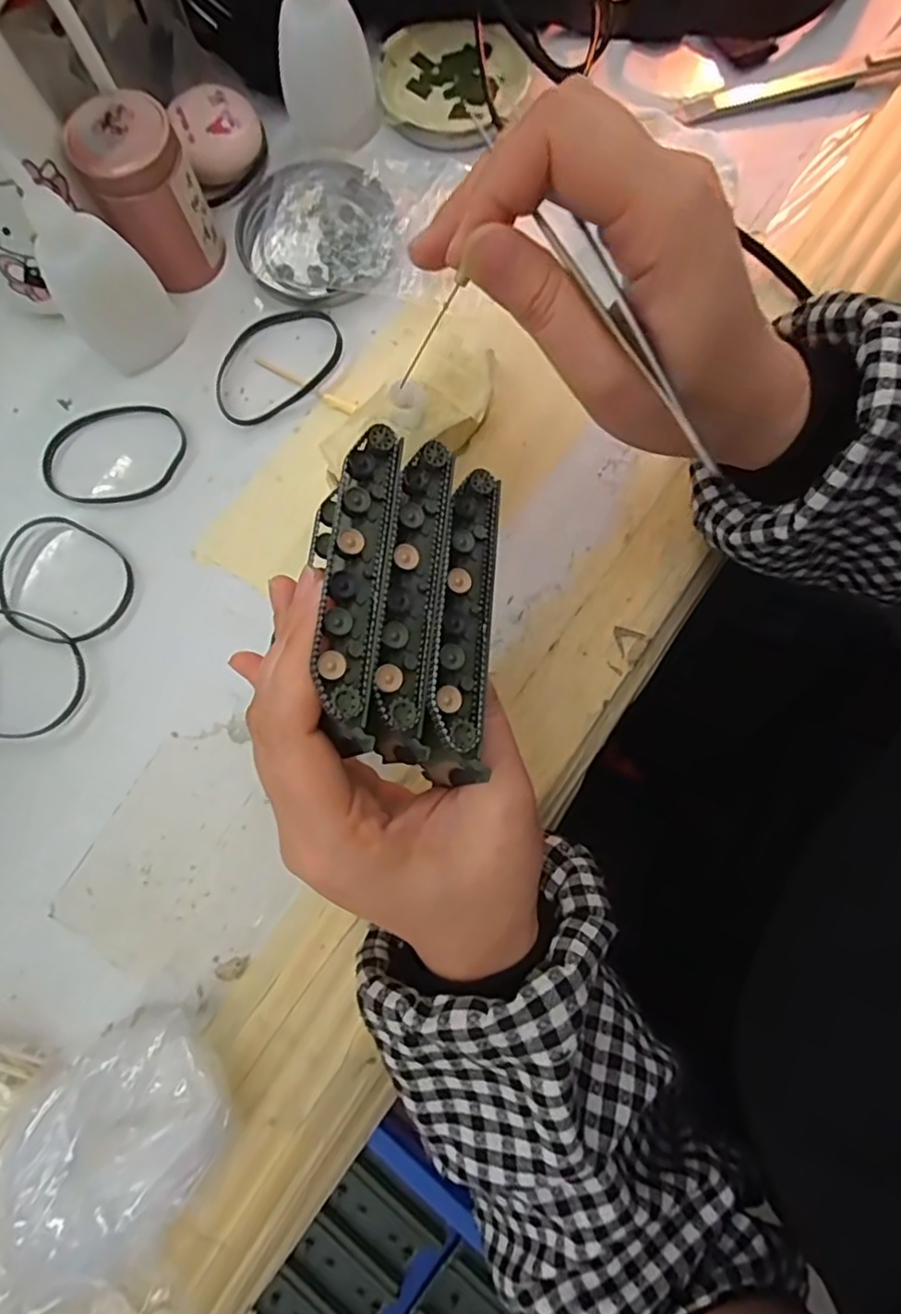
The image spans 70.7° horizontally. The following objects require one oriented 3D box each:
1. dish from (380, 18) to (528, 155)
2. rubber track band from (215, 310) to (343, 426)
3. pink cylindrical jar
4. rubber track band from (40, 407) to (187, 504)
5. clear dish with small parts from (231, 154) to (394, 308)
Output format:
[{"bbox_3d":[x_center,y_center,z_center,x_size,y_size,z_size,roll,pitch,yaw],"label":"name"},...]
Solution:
[{"bbox_3d":[0.001,-0.299,0.335,0.076,0.019,0.075,0,80,1],"label":"dish"},{"bbox_3d":[-0.086,-0.145,0.310,0.070,0.008,0.047,-34,81,-5],"label":"rubber track band"},{"bbox_3d":[-0.139,-0.211,0.294,0.043,0.062,0.042,0,80,1],"label":"pink cylindrical jar"},{"bbox_3d":[-0.161,-0.096,0.303,0.069,0.004,0.048,-10,80,-1],"label":"rubber track band"},{"bbox_3d":[-0.068,-0.214,0.318,0.079,0.012,0.076,0,80,1],"label":"clear dish with small parts"}]

